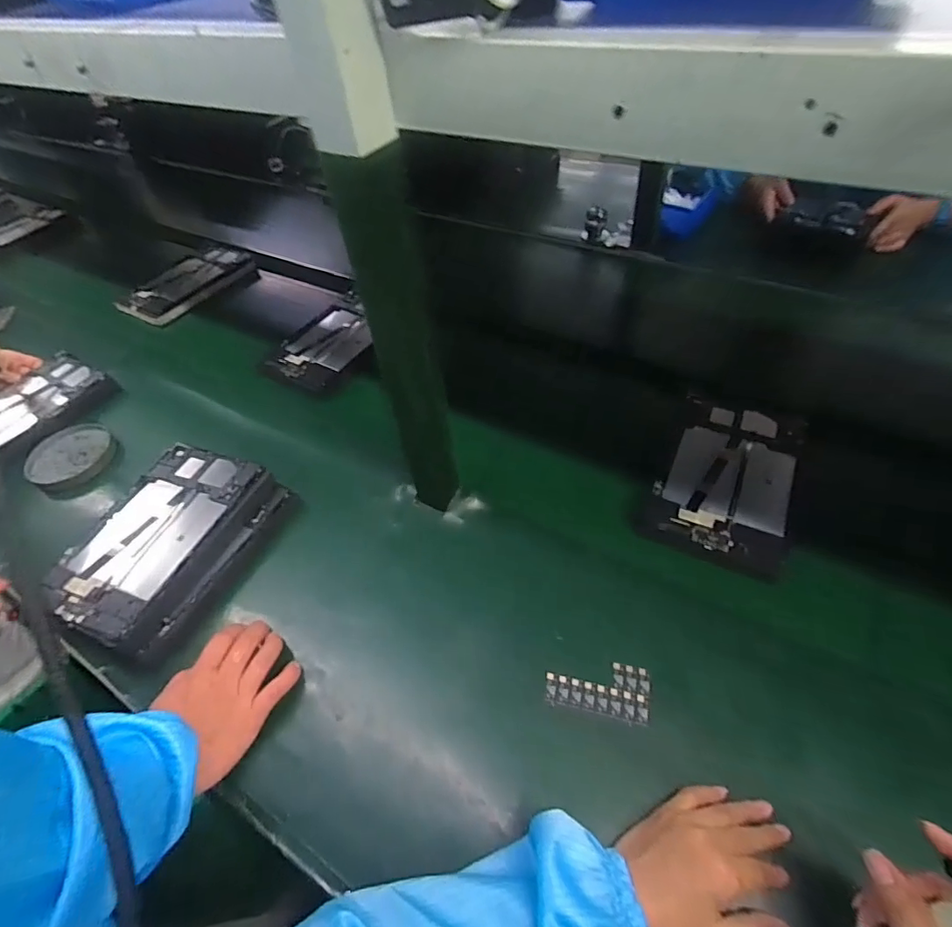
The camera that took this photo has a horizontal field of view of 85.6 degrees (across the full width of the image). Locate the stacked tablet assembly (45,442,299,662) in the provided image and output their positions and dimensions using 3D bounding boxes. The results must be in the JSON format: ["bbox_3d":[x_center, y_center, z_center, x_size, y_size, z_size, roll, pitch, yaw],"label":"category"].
[{"bbox_3d":[-0.367,0.094,0.618,0.182,0.053,0.241,18,53,19],"label":"stacked tablet assembly"}]

